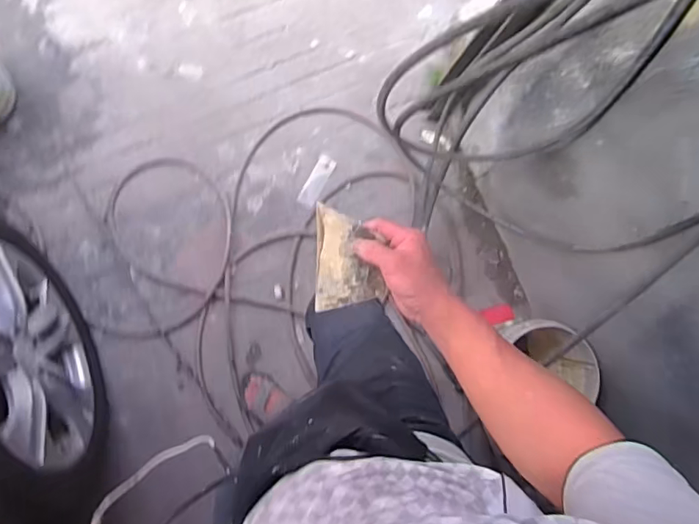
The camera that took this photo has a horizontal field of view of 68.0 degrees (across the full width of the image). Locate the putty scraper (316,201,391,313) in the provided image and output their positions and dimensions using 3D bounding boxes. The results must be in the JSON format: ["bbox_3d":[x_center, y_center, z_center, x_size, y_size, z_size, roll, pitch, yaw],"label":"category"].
[{"bbox_3d":[-0.002,0.000,0.588,0.073,0.012,0.128,6,117,6],"label":"putty scraper"}]

